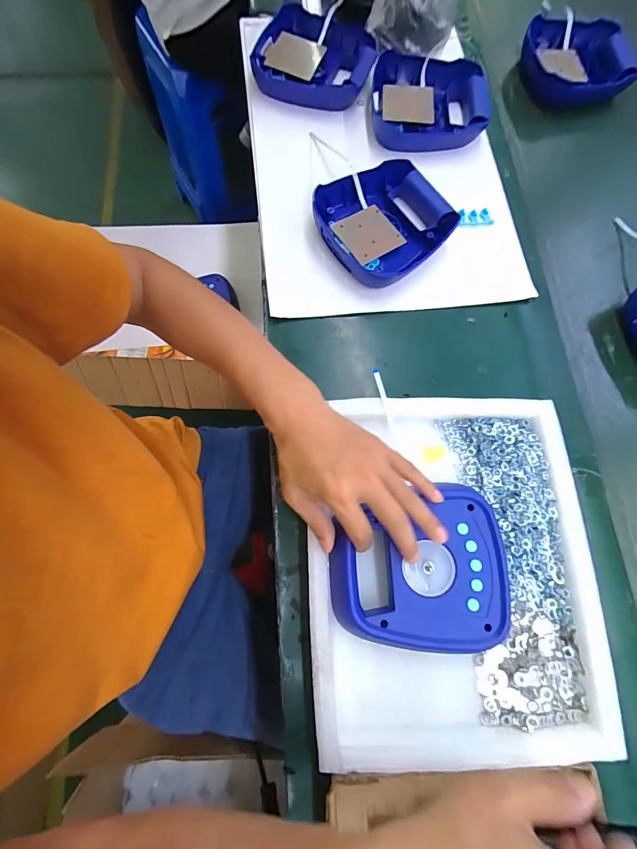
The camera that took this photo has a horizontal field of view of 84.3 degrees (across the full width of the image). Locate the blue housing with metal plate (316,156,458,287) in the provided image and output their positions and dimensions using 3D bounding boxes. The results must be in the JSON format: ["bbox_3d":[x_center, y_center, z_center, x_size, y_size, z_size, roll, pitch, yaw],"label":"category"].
[{"bbox_3d":[0.093,-0.285,0.499,0.178,0.046,0.169,-34,78,-10],"label":"blue housing with metal plate"}]

